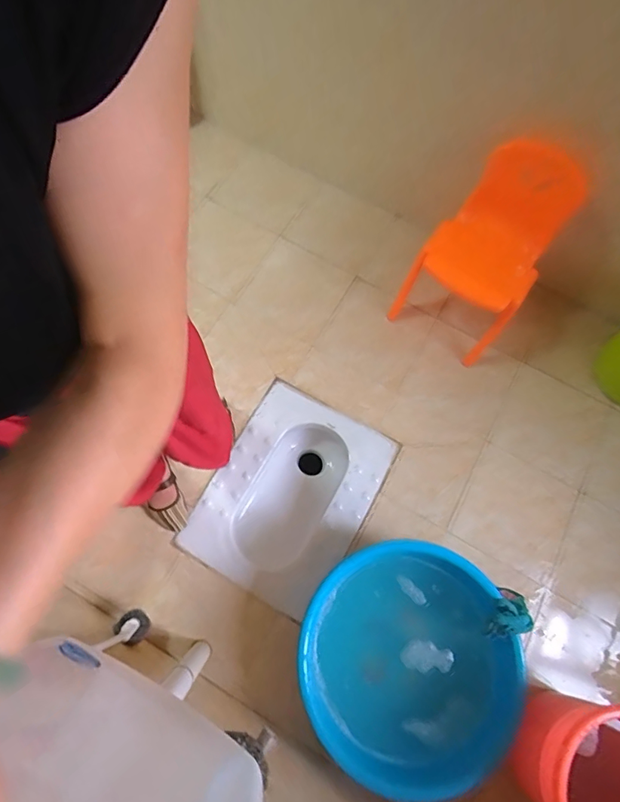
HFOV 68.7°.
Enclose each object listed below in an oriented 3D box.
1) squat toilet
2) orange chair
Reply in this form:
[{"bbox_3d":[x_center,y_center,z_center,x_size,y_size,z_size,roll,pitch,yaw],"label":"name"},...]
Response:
[{"bbox_3d":[-0.054,0.281,1.341,0.424,0.165,0.555,28,72,7],"label":"squat toilet"},{"bbox_3d":[0.495,-0.412,1.320,0.326,0.441,0.358,33,73,8],"label":"orange chair"}]

